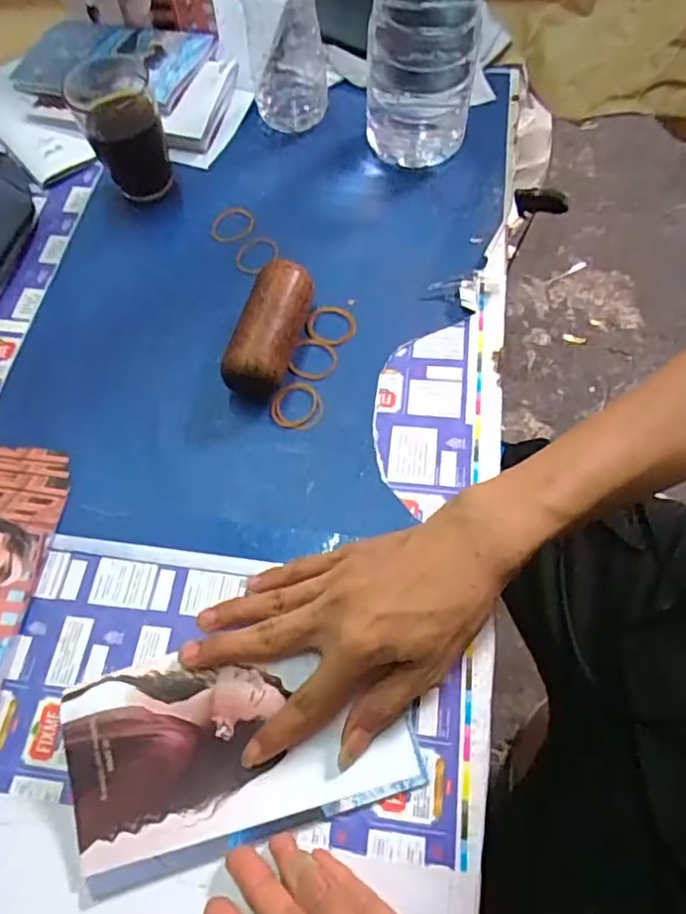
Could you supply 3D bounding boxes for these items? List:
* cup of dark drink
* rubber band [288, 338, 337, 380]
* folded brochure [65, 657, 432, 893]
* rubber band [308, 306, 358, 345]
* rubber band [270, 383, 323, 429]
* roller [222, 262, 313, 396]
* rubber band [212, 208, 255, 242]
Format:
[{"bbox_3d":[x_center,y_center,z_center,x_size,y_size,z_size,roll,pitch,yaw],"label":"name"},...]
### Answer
[{"bbox_3d":[-0.184,-0.276,0.508,0.062,0.098,0.081,-23,64,-8],"label":"cup of dark drink"},{"bbox_3d":[-0.021,-0.072,0.445,0.033,0.005,0.033,-1,63,3],"label":"rubber band"},{"bbox_3d":[-0.055,0.147,0.324,0.173,0.021,0.098,-16,64,-5],"label":"folded brochure"},{"bbox_3d":[-0.008,-0.099,0.458,0.036,0.005,0.034,2,65,-5],"label":"rubber band"},{"bbox_3d":[-0.032,-0.036,0.428,0.036,0.006,0.038,8,64,7],"label":"rubber band"},{"bbox_3d":[-0.050,-0.088,0.431,0.040,0.043,0.094,13,65,9],"label":"roller"},{"bbox_3d":[-0.089,-0.194,0.508,0.035,0.004,0.037,-1,63,3],"label":"rubber band"}]

